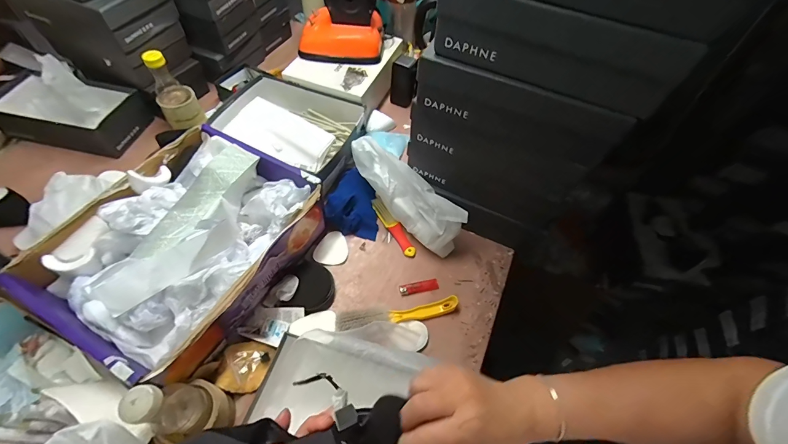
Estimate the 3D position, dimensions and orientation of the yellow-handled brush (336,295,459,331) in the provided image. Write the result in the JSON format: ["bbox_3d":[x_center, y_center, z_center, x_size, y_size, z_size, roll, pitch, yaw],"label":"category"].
[{"bbox_3d":[0.009,0.168,0.646,0.226,0.039,0.034,-10,58,-11],"label":"yellow-handled brush"}]

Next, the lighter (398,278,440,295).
[{"bbox_3d":[0.051,0.130,0.698,0.079,0.013,0.022,-6,57,-9],"label":"lighter"}]

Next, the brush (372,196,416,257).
[{"bbox_3d":[-0.001,0.009,0.756,0.026,0.030,0.154,-27,62,-20],"label":"brush"}]

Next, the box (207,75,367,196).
[{"bbox_3d":[-0.252,-0.232,0.849,0.350,0.084,0.244,26,58,12],"label":"box"}]

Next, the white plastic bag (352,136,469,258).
[{"bbox_3d":[0.027,-0.066,0.713,0.298,0.118,0.079,45,64,9],"label":"white plastic bag"}]

